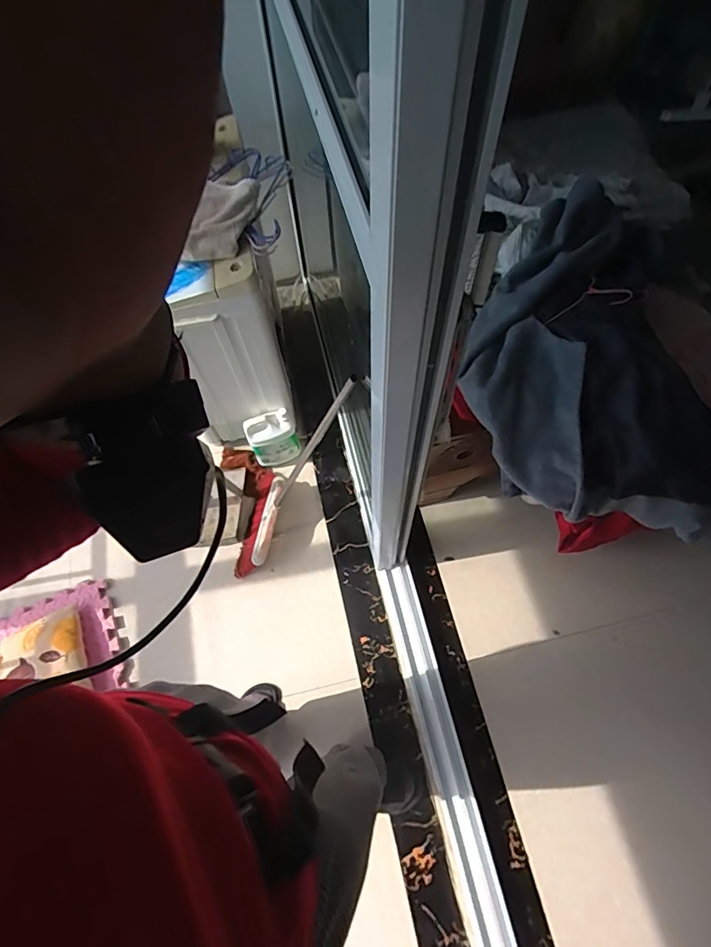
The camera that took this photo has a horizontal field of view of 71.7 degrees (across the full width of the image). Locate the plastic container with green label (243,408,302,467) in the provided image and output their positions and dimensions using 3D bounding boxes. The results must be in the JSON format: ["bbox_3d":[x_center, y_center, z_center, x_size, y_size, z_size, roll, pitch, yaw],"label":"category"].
[{"bbox_3d":[-0.260,-0.104,1.581,0.157,0.215,0.083,-11,66,-3],"label":"plastic container with green label"}]

